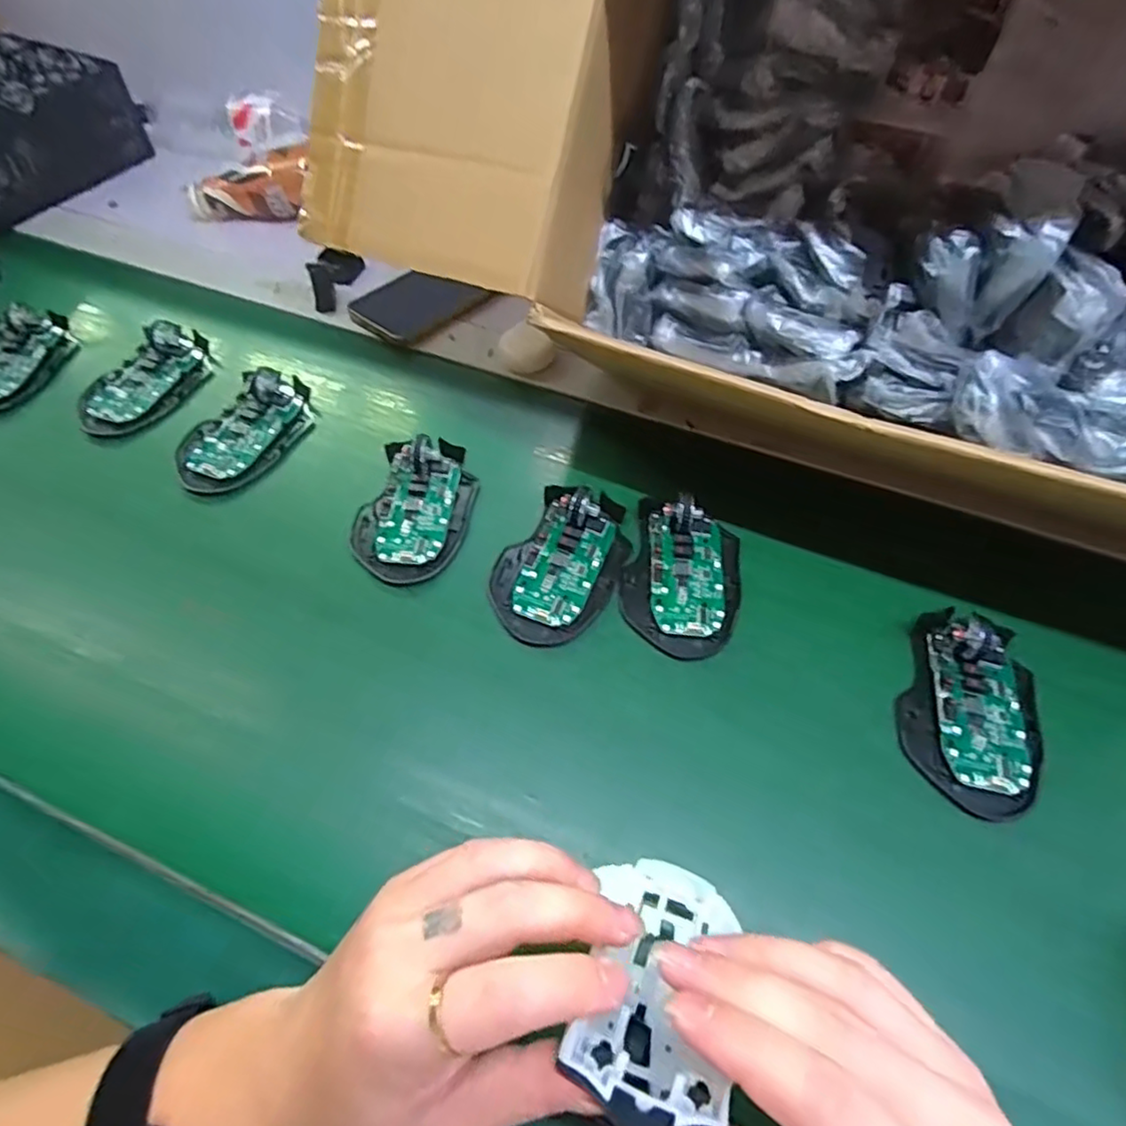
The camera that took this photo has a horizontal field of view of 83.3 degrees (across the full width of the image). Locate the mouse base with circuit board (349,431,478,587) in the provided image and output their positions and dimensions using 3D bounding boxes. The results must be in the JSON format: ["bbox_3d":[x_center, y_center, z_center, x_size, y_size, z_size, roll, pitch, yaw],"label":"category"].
[{"bbox_3d":[-0.099,-0.041,0.425,0.070,0.025,0.113,12,60,7],"label":"mouse base with circuit board"}]

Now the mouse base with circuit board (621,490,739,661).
[{"bbox_3d":[0.077,0.005,0.396,0.071,0.022,0.102,11,60,6],"label":"mouse base with circuit board"}]

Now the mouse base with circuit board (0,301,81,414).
[{"bbox_3d":[-0.435,-0.162,0.501,0.060,0.023,0.110,19,61,10],"label":"mouse base with circuit board"}]

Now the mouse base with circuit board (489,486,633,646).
[{"bbox_3d":[0.000,-0.004,0.398,0.072,0.025,0.113,28,63,15],"label":"mouse base with circuit board"}]

